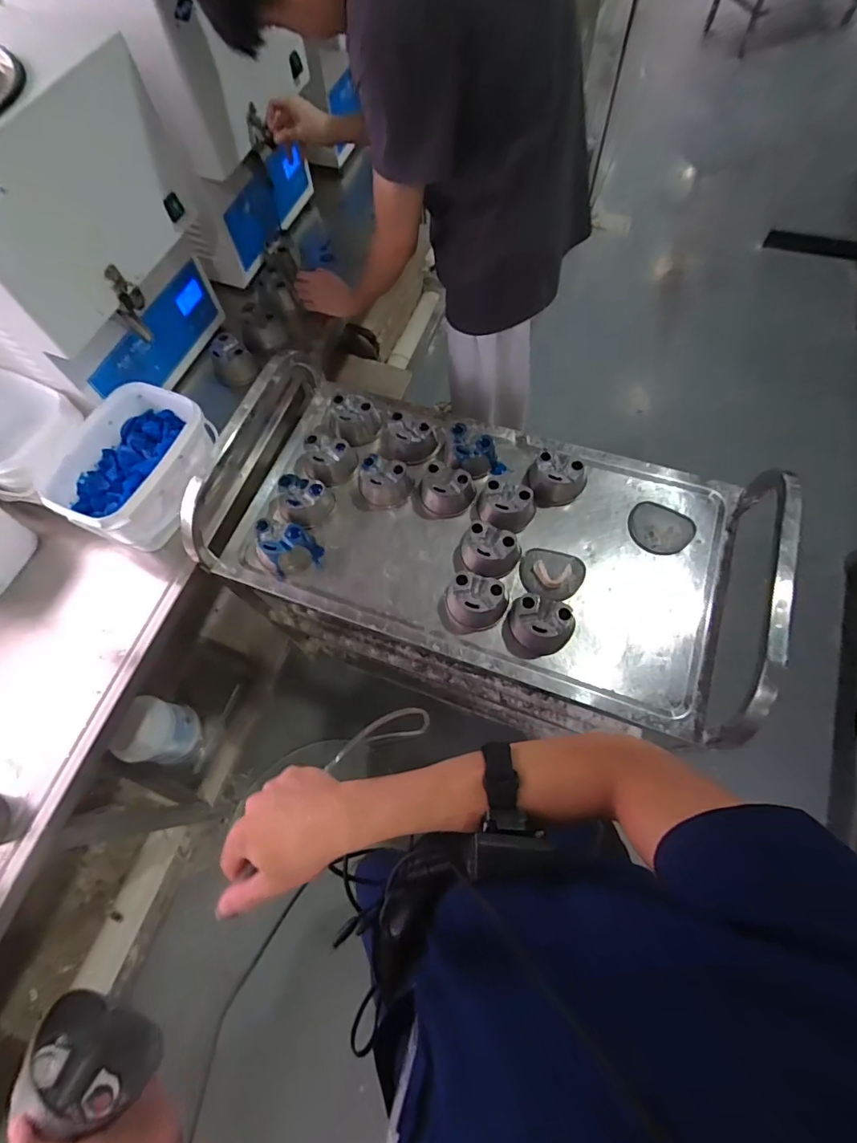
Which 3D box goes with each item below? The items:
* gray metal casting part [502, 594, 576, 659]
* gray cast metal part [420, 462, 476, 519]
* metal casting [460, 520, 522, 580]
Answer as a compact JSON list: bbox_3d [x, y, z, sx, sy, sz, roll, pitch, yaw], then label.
[{"bbox_3d":[0.186,0.097,0.822,0.113,0.059,0.101,22,70,12],"label":"gray metal casting part"},{"bbox_3d":[0.032,-0.158,0.928,0.102,0.063,0.081,24,70,13],"label":"gray cast metal part"},{"bbox_3d":[0.105,-0.038,0.874,0.109,0.054,0.087,30,71,15],"label":"metal casting"}]

